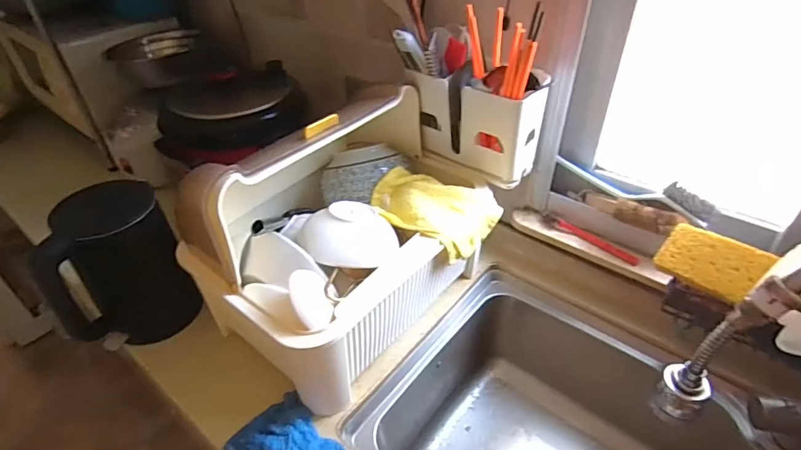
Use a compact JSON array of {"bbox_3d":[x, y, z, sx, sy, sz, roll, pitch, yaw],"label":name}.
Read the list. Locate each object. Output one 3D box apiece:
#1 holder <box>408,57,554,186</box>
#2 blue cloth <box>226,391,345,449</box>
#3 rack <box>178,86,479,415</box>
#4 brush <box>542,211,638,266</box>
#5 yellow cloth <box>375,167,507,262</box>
[{"bbox_3d":[0.119,-0.178,0.737,0.196,0.187,0.102,26,47,30],"label":"holder"},{"bbox_3d":[-0.147,0.284,0.582,0.134,0.026,0.100,30,49,33],"label":"blue cloth"},{"bbox_3d":[-0.092,-0.006,0.695,0.303,0.302,0.379,28,48,31],"label":"rack"},{"bbox_3d":[0.319,0.020,0.773,0.170,0.018,0.022,30,49,33],"label":"brush"},{"bbox_3d":[0.050,-0.027,0.717,0.179,0.069,0.144,22,45,26],"label":"yellow cloth"}]

